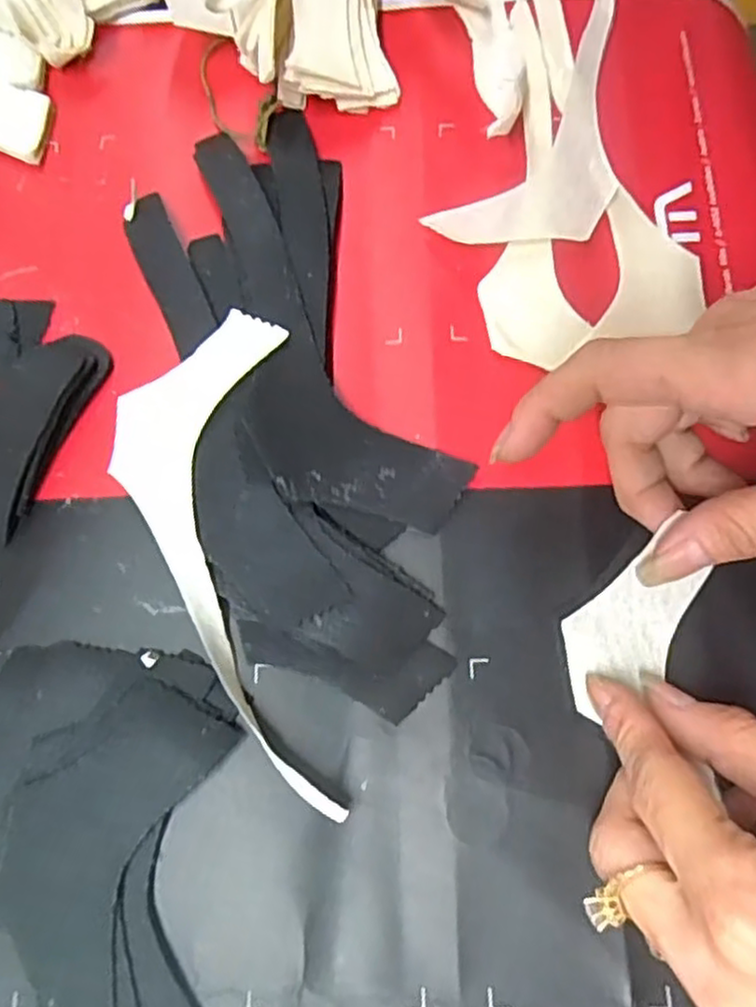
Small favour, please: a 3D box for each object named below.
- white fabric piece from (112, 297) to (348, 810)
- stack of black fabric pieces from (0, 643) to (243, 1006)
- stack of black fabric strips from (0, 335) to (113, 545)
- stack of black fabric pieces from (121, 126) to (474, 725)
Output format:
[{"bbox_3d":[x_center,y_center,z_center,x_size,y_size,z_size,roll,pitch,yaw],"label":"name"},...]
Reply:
[{"bbox_3d":[-0.053,0.018,0.239,0.060,0.015,0.169,-11,74,-1],"label":"white fabric piece"},{"bbox_3d":[-0.071,0.144,0.206,0.089,0.011,0.207,-16,74,-3],"label":"stack of black fabric pieces"},{"bbox_3d":[-0.129,-0.029,0.257,0.039,0.011,0.077,22,76,8],"label":"stack of black fabric strips"},{"bbox_3d":[-0.030,-0.042,0.256,0.085,0.015,0.226,-17,74,-3],"label":"stack of black fabric pieces"}]

